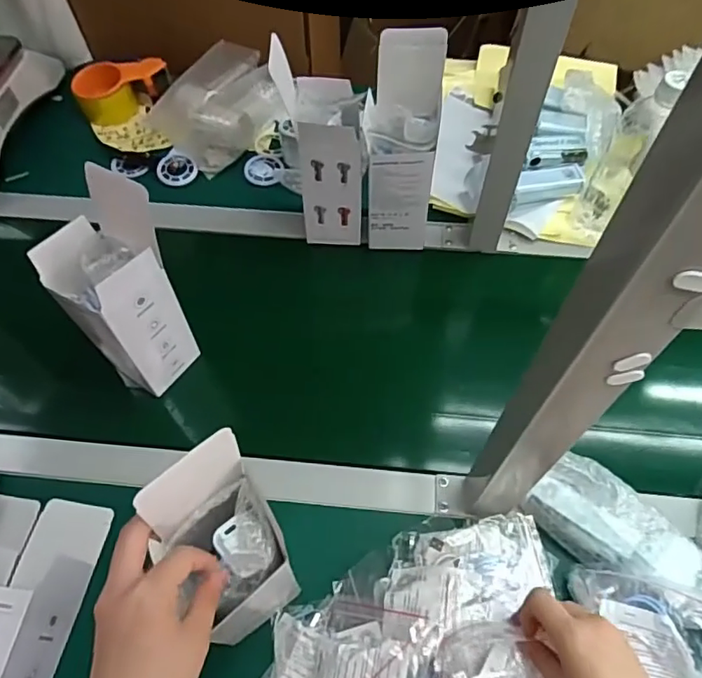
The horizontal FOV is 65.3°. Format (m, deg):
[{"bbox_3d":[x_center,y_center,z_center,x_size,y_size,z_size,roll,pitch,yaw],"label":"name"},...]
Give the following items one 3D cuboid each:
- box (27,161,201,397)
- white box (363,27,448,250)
[{"bbox_3d":[-0.224,-0.041,0.547,0.084,0.222,0.088,35,66,20],"label":"box"},{"bbox_3d":[0.059,-0.212,0.632,0.082,0.238,0.085,4,59,4],"label":"white box"}]

